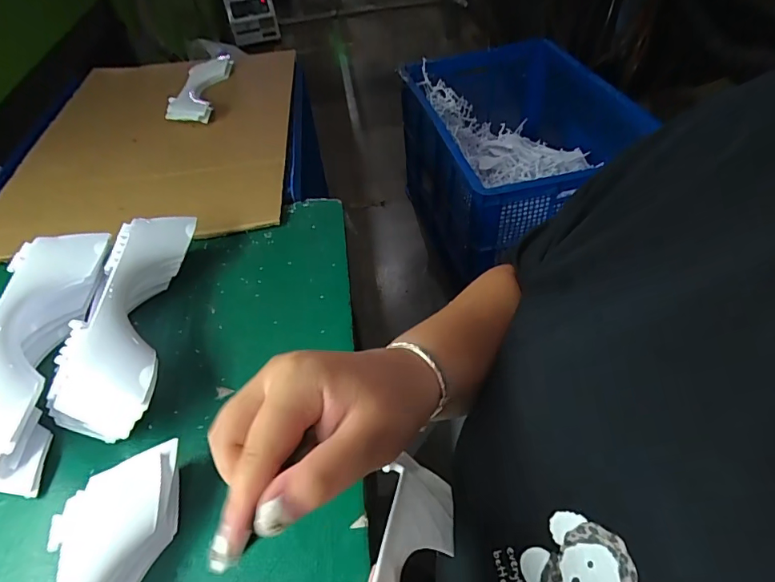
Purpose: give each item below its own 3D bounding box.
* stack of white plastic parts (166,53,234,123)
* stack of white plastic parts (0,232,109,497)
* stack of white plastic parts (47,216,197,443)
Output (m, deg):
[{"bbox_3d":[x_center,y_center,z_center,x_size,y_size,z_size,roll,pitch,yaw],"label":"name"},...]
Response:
[{"bbox_3d":[-0.349,-0.378,0.876,0.084,0.037,0.209,-2,49,5],"label":"stack of white plastic parts"},{"bbox_3d":[-0.361,0.055,0.479,0.088,0.091,0.267,-3,49,4],"label":"stack of white plastic parts"},{"bbox_3d":[-0.282,0.031,0.501,0.117,0.083,0.264,-7,49,0],"label":"stack of white plastic parts"}]

